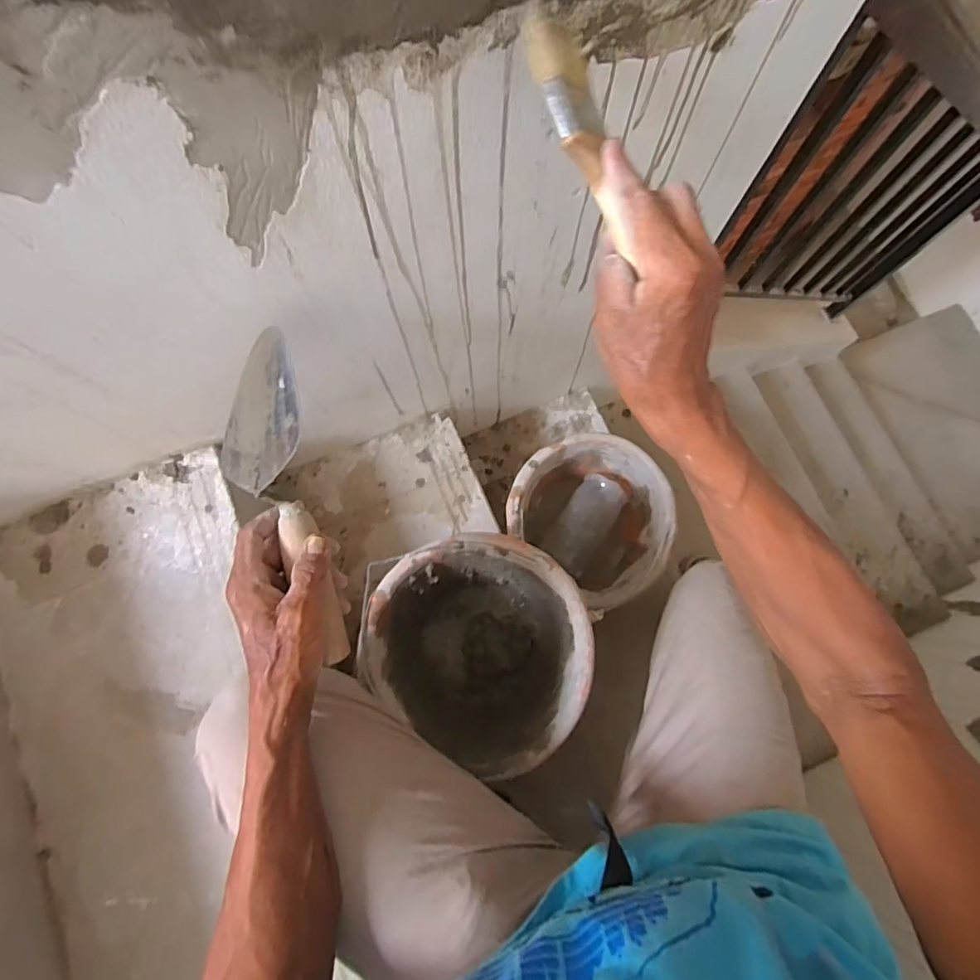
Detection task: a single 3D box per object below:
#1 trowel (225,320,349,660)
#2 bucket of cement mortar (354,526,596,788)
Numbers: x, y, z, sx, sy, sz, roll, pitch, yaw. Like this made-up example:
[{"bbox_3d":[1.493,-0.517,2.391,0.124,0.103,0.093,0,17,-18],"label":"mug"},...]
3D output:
[{"bbox_3d":[-0.164,0.008,0.399,0.073,0.046,0.264,-14,91,-2],"label":"trowel"},{"bbox_3d":[-0.011,0.180,0.626,0.242,0.163,0.229,0,78,1],"label":"bucket of cement mortar"}]

